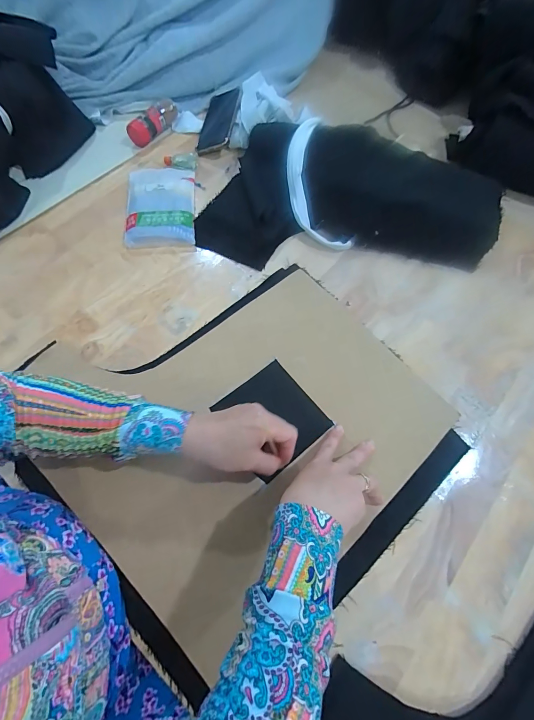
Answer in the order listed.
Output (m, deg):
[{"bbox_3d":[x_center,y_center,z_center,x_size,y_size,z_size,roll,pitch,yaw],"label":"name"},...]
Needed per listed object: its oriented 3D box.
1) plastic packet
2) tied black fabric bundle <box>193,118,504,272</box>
[{"bbox_3d":[-0.183,-0.268,0.565,0.112,0.024,0.176,-4,67,-2],"label":"plastic packet"},{"bbox_3d":[0.139,-0.286,0.542,0.461,0.080,0.266,1,67,-1],"label":"tied black fabric bundle"}]

